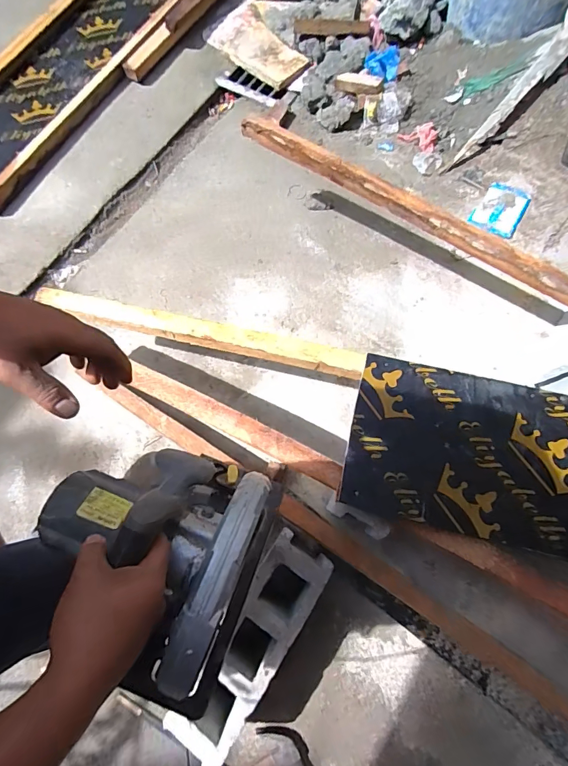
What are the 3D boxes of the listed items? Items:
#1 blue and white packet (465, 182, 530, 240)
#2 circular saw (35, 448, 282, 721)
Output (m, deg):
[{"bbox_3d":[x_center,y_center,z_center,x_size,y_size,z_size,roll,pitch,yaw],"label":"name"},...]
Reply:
[{"bbox_3d":[0.643,-0.517,1.190,0.130,0.009,0.151,29,92,17],"label":"blue and white packet"},{"bbox_3d":[-0.149,0.181,0.448,0.229,0.197,0.215,19,74,7],"label":"circular saw"}]

